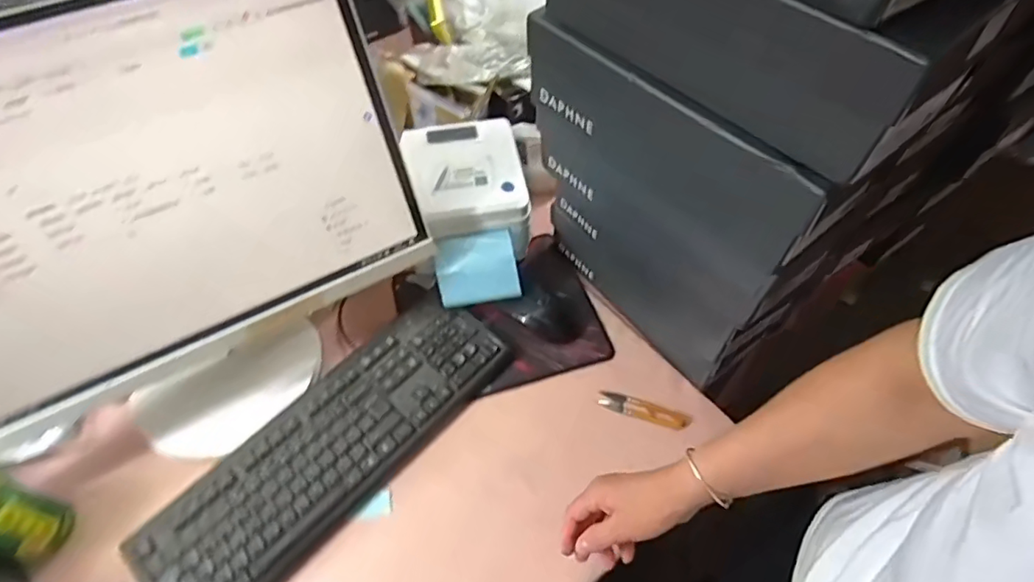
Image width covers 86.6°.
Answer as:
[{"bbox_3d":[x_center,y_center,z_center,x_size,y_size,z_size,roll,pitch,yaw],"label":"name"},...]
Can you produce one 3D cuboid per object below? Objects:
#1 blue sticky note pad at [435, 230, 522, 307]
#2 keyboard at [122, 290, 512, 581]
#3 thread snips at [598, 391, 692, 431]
[{"bbox_3d":[-0.050,-0.029,0.712,0.103,0.018,0.089,-8,87,-9],"label":"blue sticky note pad"},{"bbox_3d":[-0.207,0.171,0.632,0.141,0.021,0.435,37,64,23],"label":"keyboard"},{"bbox_3d":[0.154,0.145,0.665,0.108,0.005,0.025,15,58,11],"label":"thread snips"}]

